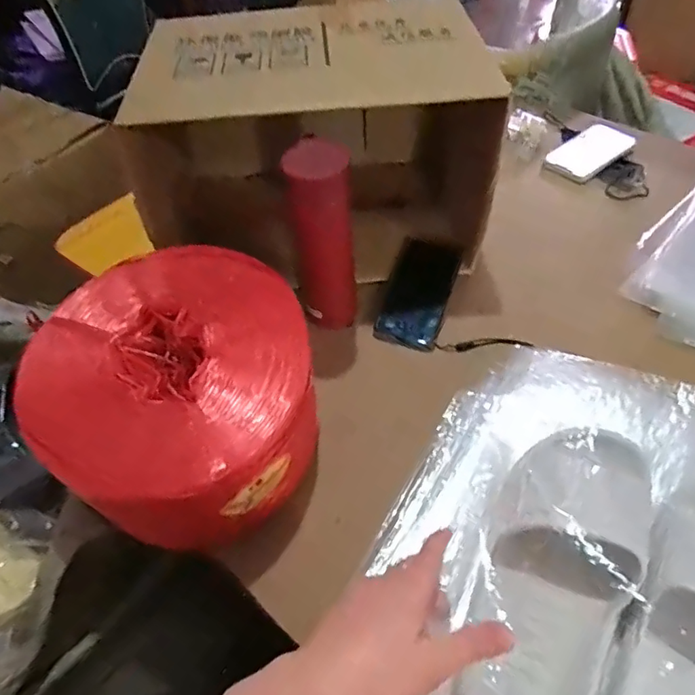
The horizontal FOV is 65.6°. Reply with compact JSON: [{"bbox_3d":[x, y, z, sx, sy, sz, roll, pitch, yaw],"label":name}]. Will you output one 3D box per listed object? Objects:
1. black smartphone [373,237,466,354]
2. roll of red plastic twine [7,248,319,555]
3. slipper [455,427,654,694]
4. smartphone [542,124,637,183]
[{"bbox_3d":[0.091,-0.071,0.684,0.078,0.015,0.167,19,63,7],"label":"black smartphone"},{"bbox_3d":[-0.162,0.043,0.542,0.275,0.130,0.263,-2,49,2],"label":"roll of red plastic twine"},{"bbox_3d":[0.162,0.166,0.409,0.104,0.080,0.263,19,63,19],"label":"slipper"},{"bbox_3d":[0.403,-0.324,0.893,0.173,0.011,0.090,-35,56,-23],"label":"smartphone"}]

